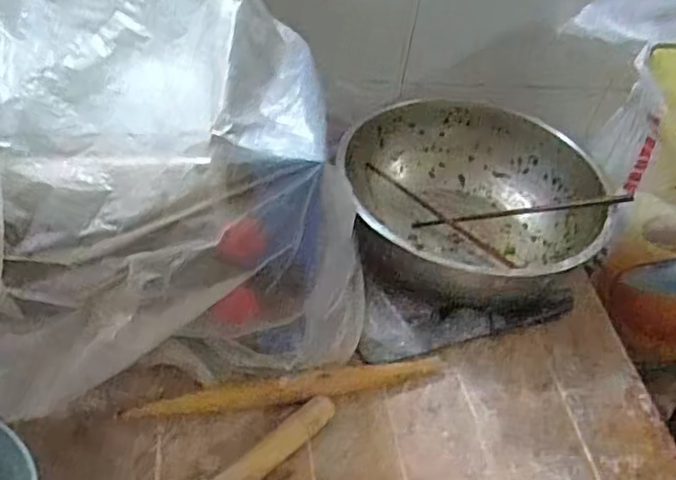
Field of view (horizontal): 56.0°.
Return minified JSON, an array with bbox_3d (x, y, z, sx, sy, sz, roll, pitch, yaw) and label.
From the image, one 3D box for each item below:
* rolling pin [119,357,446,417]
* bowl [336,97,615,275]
[{"bbox_3d":[-0.039,0.139,0.591,0.292,0.025,0.025,-8,46,-14],"label":"rolling pin"},{"bbox_3d":[0.158,-0.034,0.740,0.293,0.109,0.282,0,45,-6],"label":"bowl"}]

